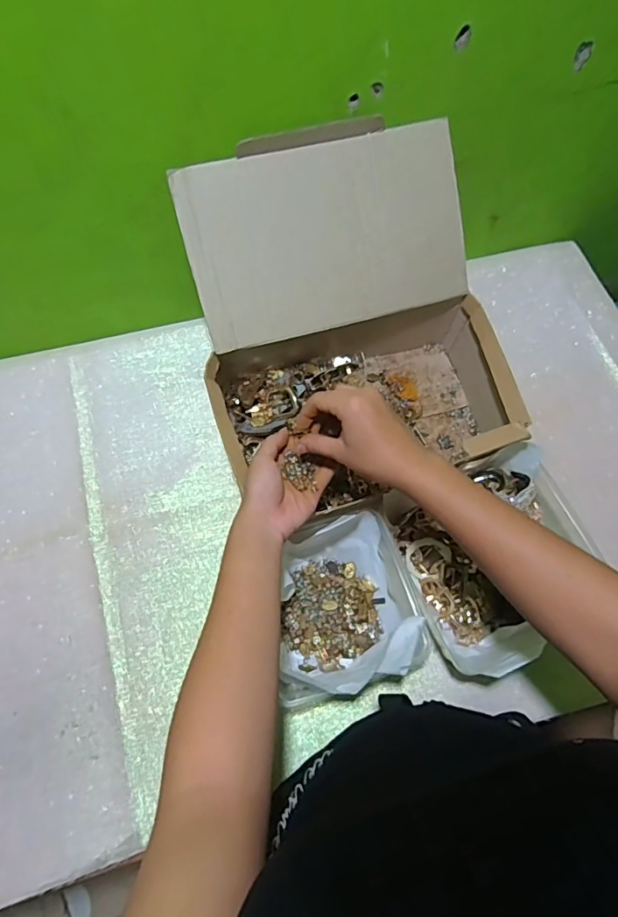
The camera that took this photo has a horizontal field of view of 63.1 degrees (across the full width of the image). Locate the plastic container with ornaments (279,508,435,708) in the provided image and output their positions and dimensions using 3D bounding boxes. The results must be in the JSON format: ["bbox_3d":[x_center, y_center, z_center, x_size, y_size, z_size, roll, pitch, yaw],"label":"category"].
[{"bbox_3d":[0.036,0.147,0.513,0.134,0.082,0.157,-14,67,-7],"label":"plastic container with ornaments"}]

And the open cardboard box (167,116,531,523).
[{"bbox_3d":[0.047,-0.141,0.574,0.331,0.224,0.339,-14,67,-7],"label":"open cardboard box"}]

